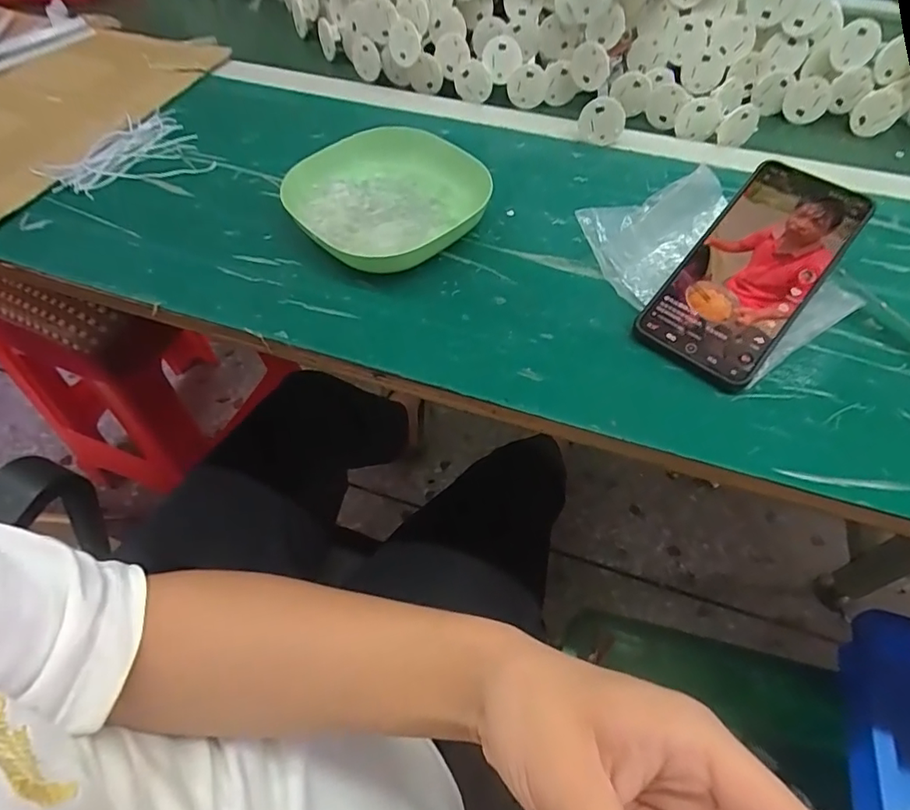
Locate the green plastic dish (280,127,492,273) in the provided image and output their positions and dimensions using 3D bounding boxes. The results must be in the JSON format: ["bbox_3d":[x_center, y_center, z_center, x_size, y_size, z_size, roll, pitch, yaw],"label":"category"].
[{"bbox_3d":[-0.053,-0.158,0.404,0.136,0.033,0.148,0,54,0],"label":"green plastic dish"}]

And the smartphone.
[{"bbox_3d":[0.197,-0.090,0.346,0.078,0.008,0.168,37,78,22],"label":"smartphone"}]

